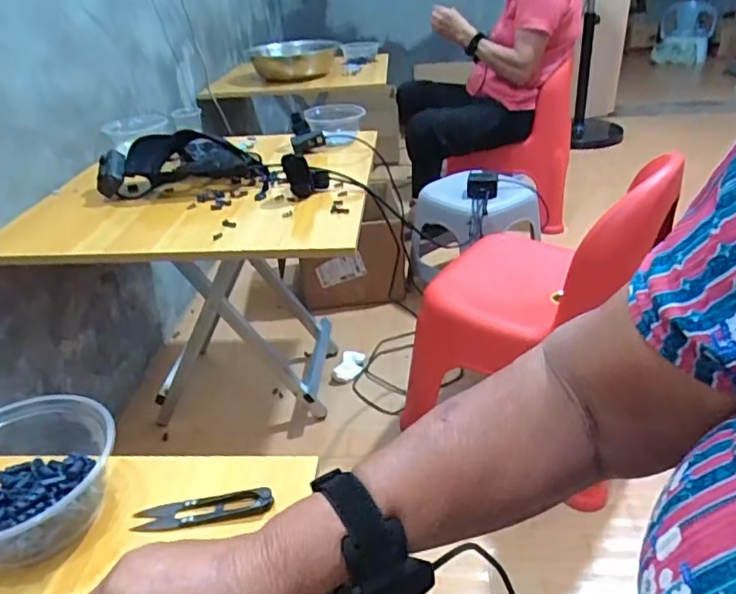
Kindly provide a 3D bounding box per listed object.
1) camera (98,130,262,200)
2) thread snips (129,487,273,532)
[{"bbox_3d":[-0.339,-0.246,1.049,0.279,0.085,0.146,-10,31,-12],"label":"camera"},{"bbox_3d":[-0.123,0.157,0.431,0.102,0.019,0.025,-4,31,-4],"label":"thread snips"}]

